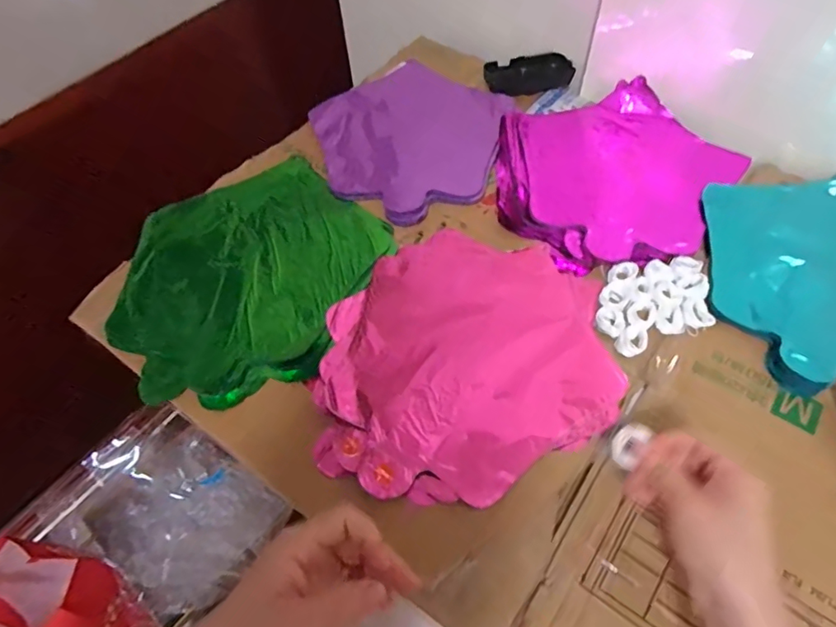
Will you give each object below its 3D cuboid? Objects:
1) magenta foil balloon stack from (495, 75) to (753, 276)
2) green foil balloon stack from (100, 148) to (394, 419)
[{"bbox_3d":[0.203,-0.151,0.581,0.252,0.031,0.242,-30,62,-15],"label":"magenta foil balloon stack"},{"bbox_3d":[-0.167,-0.042,0.520,0.259,0.019,0.252,-41,65,-20],"label":"green foil balloon stack"}]

